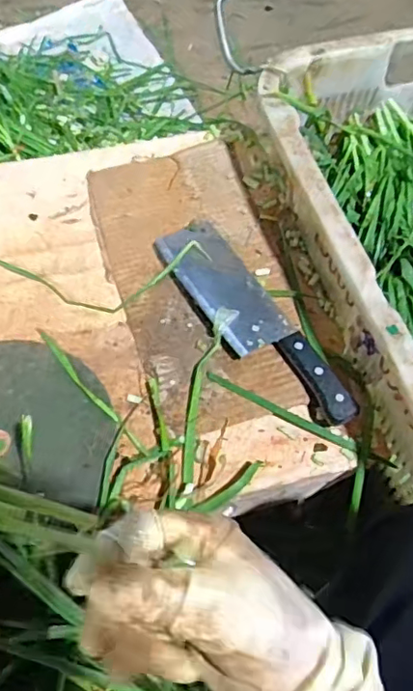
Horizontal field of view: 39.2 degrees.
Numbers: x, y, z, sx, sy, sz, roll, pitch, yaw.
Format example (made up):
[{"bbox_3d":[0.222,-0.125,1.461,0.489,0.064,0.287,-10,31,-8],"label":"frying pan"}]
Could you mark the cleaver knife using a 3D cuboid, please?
[{"bbox_3d":[0.046,-0.026,0.586,0.070,0.024,0.273,-30,65,-17],"label":"cleaver knife"}]

